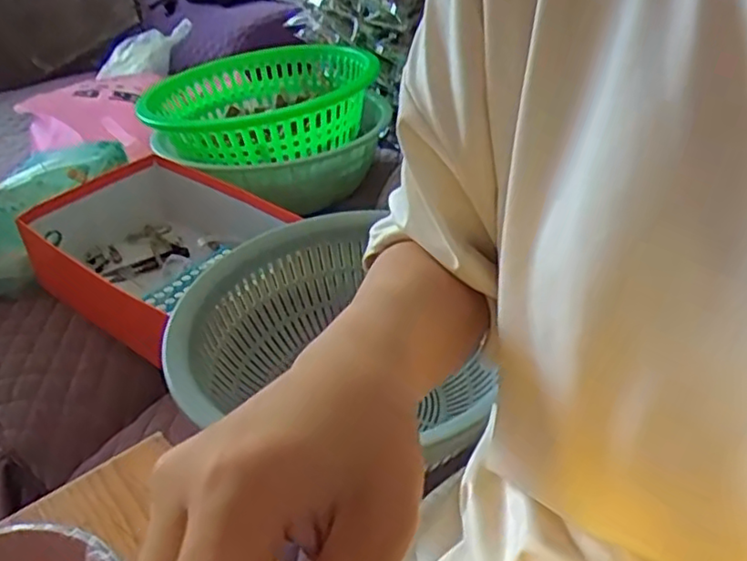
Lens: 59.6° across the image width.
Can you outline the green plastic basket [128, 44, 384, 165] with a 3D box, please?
[{"bbox_3d":[-0.148,-0.252,0.914,0.293,0.086,0.319,-2,32,6],"label":"green plastic basket"}]

